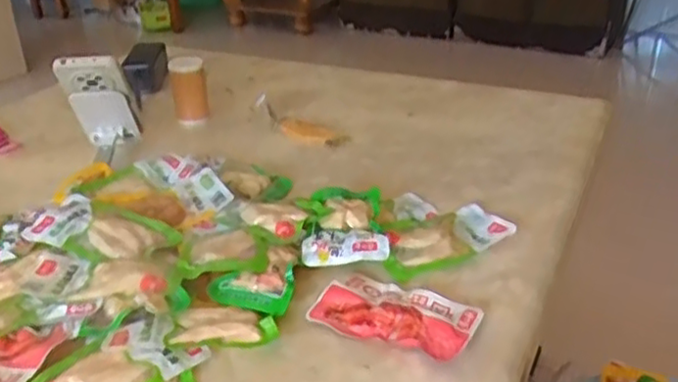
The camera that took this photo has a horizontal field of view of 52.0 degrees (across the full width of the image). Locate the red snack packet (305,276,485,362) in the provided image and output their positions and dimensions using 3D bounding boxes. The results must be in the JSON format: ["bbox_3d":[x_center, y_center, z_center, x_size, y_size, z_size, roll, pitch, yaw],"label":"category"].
[{"bbox_3d":[0.050,0.108,0.606,0.135,0.018,0.075,15,32,28],"label":"red snack packet"}]

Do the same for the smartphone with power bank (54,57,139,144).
[{"bbox_3d":[-0.291,-0.110,0.855,0.072,0.158,0.020,-4,59,-4],"label":"smartphone with power bank"}]

